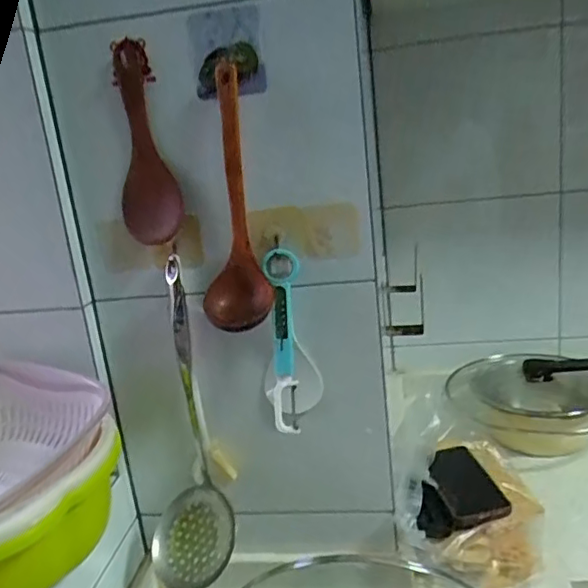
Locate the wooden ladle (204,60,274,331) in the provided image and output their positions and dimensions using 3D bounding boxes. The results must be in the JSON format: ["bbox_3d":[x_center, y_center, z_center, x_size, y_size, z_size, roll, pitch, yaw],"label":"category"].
[{"bbox_3d":[-0.071,-0.095,0.595,0.071,0.250,0.081,-8,16,-5],"label":"wooden ladle"}]

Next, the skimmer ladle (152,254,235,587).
[{"bbox_3d":[-0.136,0.150,0.650,0.094,0.340,0.106,-11,16,-15],"label":"skimmer ladle"}]

